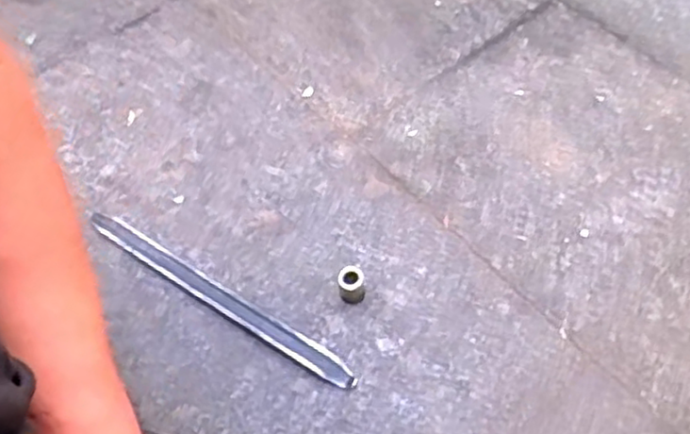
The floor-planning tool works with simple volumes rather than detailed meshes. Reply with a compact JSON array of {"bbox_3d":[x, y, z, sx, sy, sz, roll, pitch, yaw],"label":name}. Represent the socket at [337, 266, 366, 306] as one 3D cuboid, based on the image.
[{"bbox_3d":[0.005,0.055,0.567,0.020,0.033,0.021,-2,56,3],"label":"socket"}]

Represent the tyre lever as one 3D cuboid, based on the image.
[{"bbox_3d":[-0.109,0.064,0.580,0.275,0.010,0.021,28,63,21],"label":"tyre lever"}]

